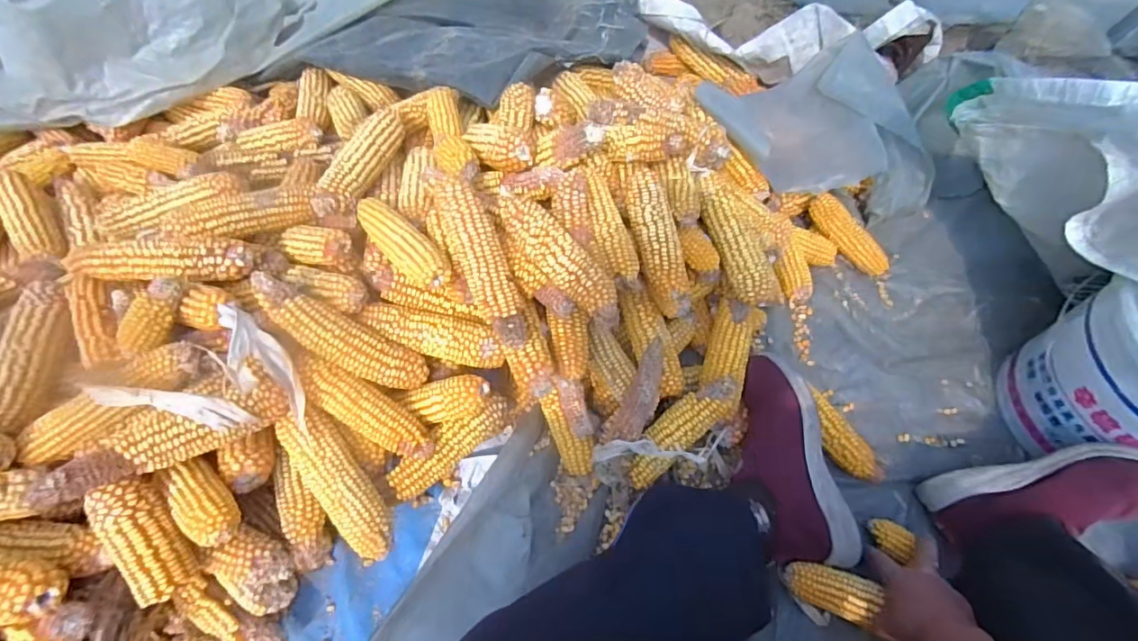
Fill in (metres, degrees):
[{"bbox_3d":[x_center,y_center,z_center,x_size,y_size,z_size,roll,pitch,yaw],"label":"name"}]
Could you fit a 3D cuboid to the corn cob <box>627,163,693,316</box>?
[{"bbox_3d":[0.110,-0.095,0.627,0.057,0.064,0.186,-14,88,-9],"label":"corn cob"}]

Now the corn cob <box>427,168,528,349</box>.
[{"bbox_3d":[-0.091,-0.067,0.548,0.054,0.044,0.199,-22,81,-13],"label":"corn cob"}]

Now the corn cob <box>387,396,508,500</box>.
[{"bbox_3d":[-0.134,0.141,0.589,0.040,0.043,0.155,41,68,18],"label":"corn cob"}]

